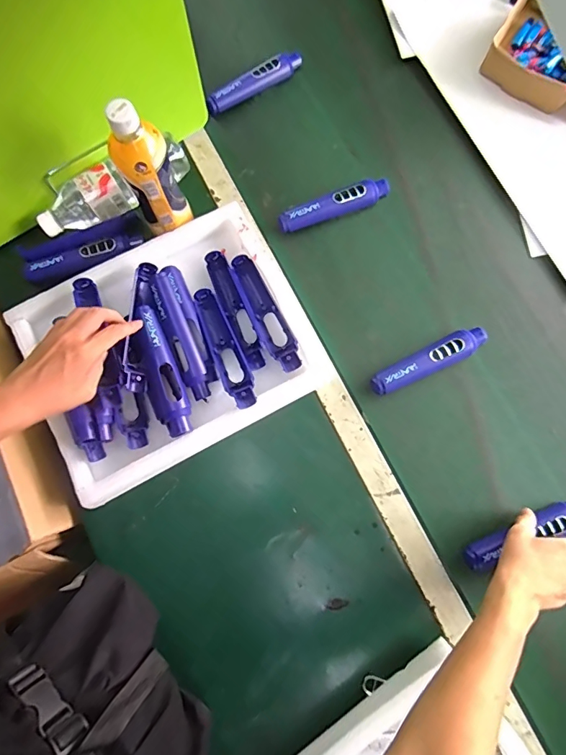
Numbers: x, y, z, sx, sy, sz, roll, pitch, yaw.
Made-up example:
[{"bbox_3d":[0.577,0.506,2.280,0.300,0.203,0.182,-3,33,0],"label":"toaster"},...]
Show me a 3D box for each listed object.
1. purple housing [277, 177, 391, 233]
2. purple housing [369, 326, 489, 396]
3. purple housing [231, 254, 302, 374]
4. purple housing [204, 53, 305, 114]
[{"bbox_3d":[0.077,-0.256,0.659,0.176,0.027,0.035,-22,79,-4],"label":"purple housing"},{"bbox_3d":[0.202,-0.025,0.607,0.176,0.023,0.038,-27,79,-6],"label":"purple housing"},{"bbox_3d":[-0.025,-0.085,0.602,0.038,0.023,0.170,-26,79,-5],"label":"purple housing"},{"bbox_3d":[-0.045,-0.469,0.706,0.173,0.031,0.029,-30,80,-6],"label":"purple housing"}]

